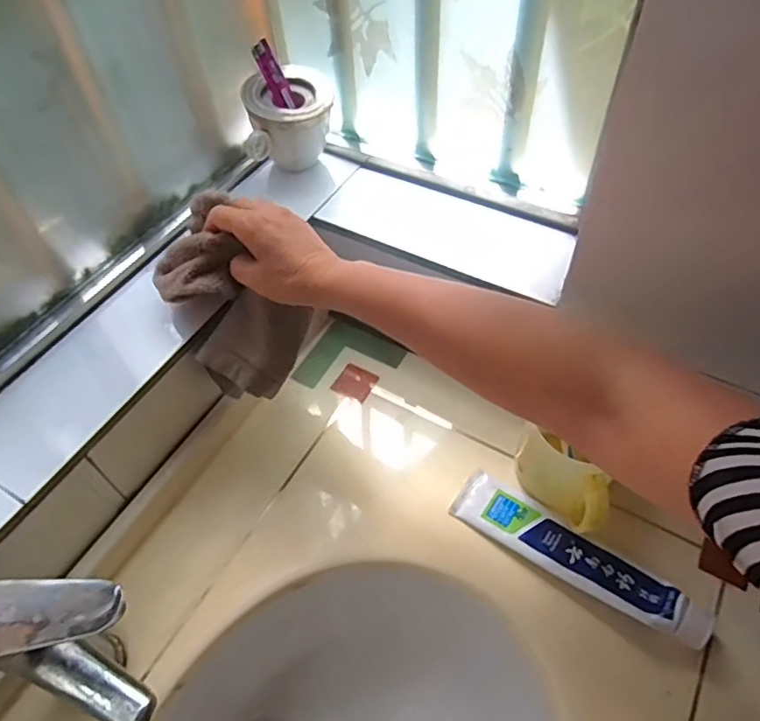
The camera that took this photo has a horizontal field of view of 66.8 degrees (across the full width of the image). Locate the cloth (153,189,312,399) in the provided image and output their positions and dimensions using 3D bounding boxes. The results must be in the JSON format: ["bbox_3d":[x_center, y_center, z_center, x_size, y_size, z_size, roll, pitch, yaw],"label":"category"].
[{"bbox_3d":[-0.127,-0.051,0.471,0.123,0.109,0.083,37,62,27],"label":"cloth"}]

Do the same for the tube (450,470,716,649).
[{"bbox_3d":[0.166,0.164,0.490,0.218,0.029,0.047,29,59,23],"label":"tube"}]

